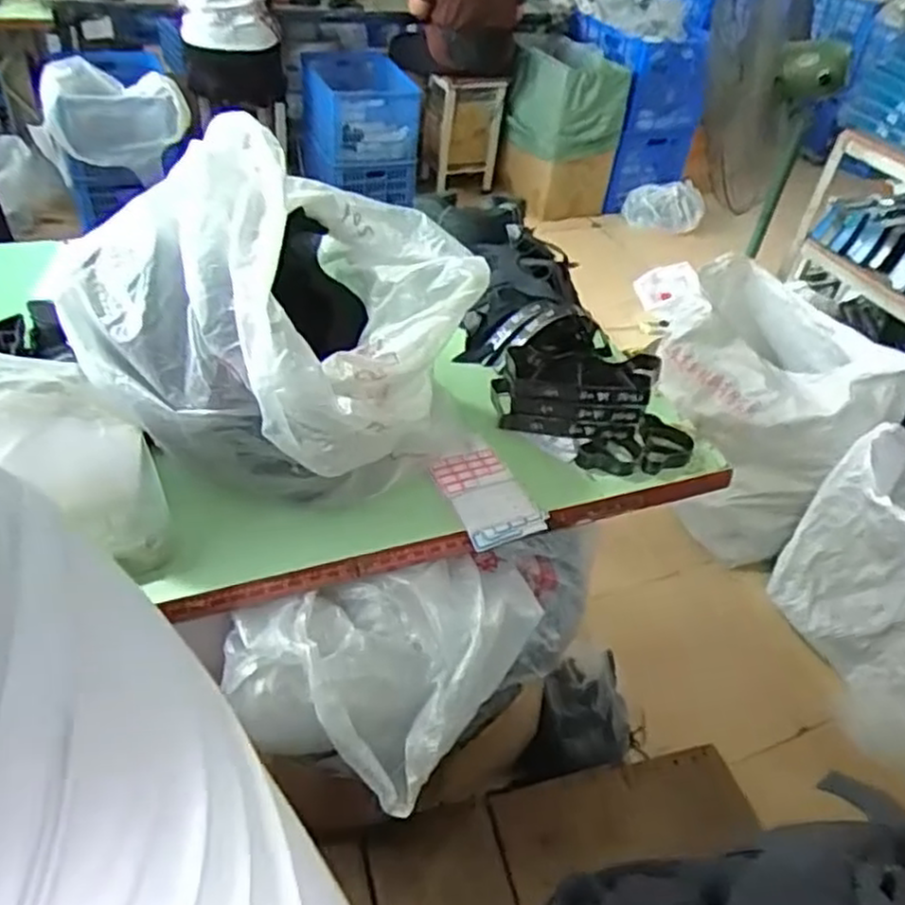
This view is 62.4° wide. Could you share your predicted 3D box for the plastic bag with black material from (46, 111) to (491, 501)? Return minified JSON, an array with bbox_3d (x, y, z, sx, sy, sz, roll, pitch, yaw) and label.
[{"bbox_3d":[-0.229,-0.181,1.042,0.391,0.429,0.469,30,45,25],"label":"plastic bag with black material"}]

